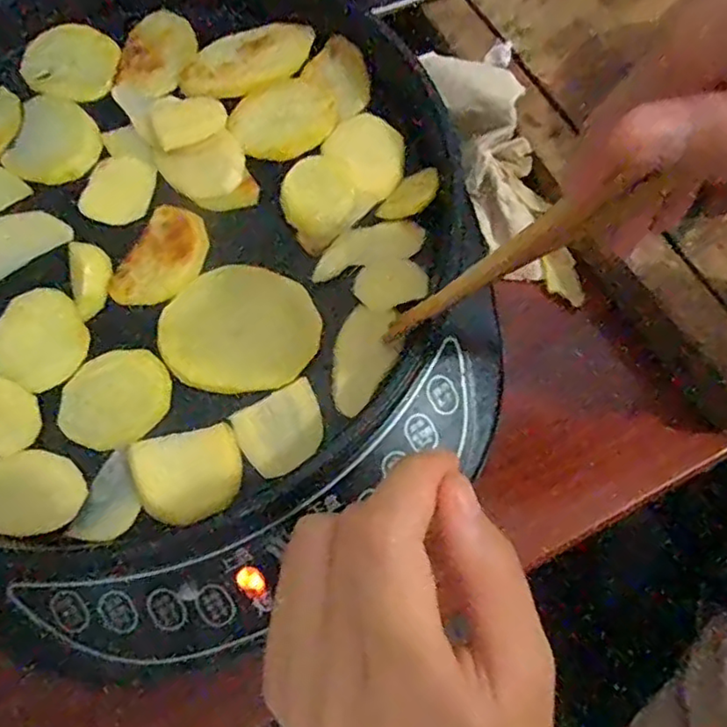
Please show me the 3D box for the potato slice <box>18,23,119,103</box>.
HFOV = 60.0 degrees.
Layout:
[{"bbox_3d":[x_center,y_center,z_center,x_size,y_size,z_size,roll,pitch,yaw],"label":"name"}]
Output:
[{"bbox_3d":[-0.163,-0.170,0.355,0.065,0.008,0.049,21,71,9],"label":"potato slice"}]

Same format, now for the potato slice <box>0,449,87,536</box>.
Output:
[{"bbox_3d":[-0.148,0.054,0.264,0.059,0.004,0.034,-6,69,-1],"label":"potato slice"}]

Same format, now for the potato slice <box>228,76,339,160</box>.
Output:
[{"bbox_3d":[-0.042,-0.129,0.330,0.055,0.005,0.046,-31,72,-10],"label":"potato slice"}]

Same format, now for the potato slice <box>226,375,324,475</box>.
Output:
[{"bbox_3d":[-0.034,0.029,0.275,0.038,0.004,0.034,-30,72,-10],"label":"potato slice"}]

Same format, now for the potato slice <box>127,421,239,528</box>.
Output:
[{"bbox_3d":[-0.075,0.047,0.265,0.044,0.004,0.037,-13,70,-4],"label":"potato slice"}]

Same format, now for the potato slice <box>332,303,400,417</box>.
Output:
[{"bbox_3d":[0.000,-0.002,0.284,0.028,0.004,0.051,14,70,6],"label":"potato slice"}]

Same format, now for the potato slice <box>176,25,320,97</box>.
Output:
[{"bbox_3d":[-0.064,-0.167,0.346,0.074,0.005,0.043,-12,70,-3],"label":"potato slice"}]

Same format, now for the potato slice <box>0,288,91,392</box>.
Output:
[{"bbox_3d":[-0.149,-0.011,0.288,0.042,0.004,0.048,-34,72,-11],"label":"potato slice"}]

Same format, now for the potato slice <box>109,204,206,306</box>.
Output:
[{"bbox_3d":[-0.095,-0.050,0.299,0.036,0.004,0.053,25,72,10],"label":"potato slice"}]

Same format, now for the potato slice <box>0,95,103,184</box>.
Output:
[{"bbox_3d":[-0.162,-0.119,0.332,0.049,0.004,0.053,0,69,1],"label":"potato slice"}]

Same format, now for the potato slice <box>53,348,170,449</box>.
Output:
[{"bbox_3d":[-0.110,0.015,0.279,0.048,0.004,0.043,-39,73,-13],"label":"potato slice"}]

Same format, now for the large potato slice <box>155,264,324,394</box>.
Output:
[{"bbox_3d":[-0.057,-0.016,0.287,0.071,0.004,0.060,-10,69,-2],"label":"large potato slice"}]

